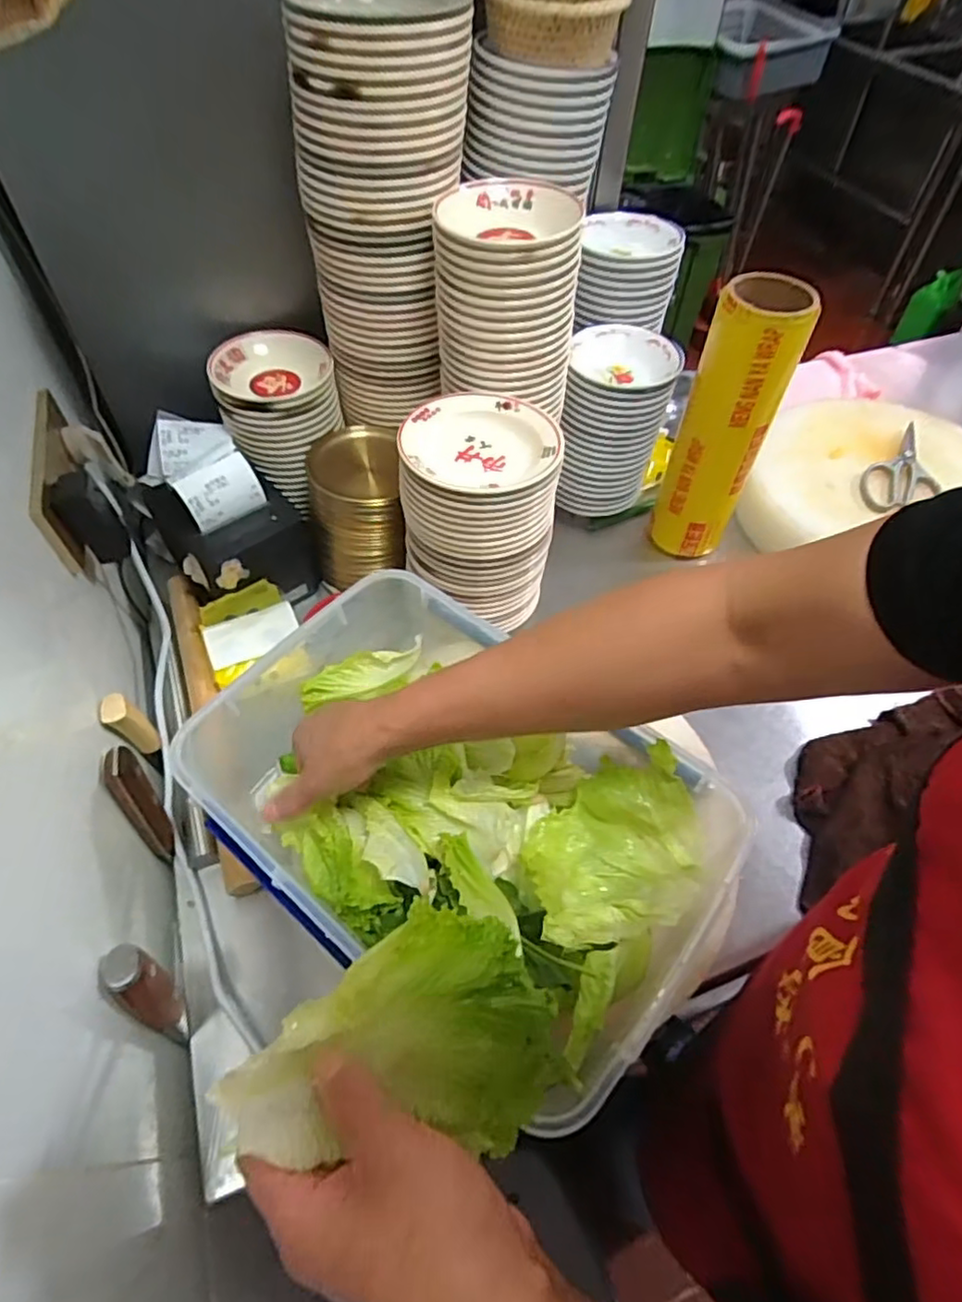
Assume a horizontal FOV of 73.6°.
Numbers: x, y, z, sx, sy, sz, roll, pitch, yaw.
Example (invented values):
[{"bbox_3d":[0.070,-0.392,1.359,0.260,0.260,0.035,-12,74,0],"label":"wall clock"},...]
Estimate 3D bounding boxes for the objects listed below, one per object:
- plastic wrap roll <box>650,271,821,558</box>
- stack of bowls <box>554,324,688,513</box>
[{"bbox_3d":[0.270,-0.245,0.721,0.092,0.300,0.085,14,55,10],"label":"plastic wrap roll"},{"bbox_3d":[0.165,-0.285,0.806,0.123,0.184,0.125,9,55,6],"label":"stack of bowls"}]

